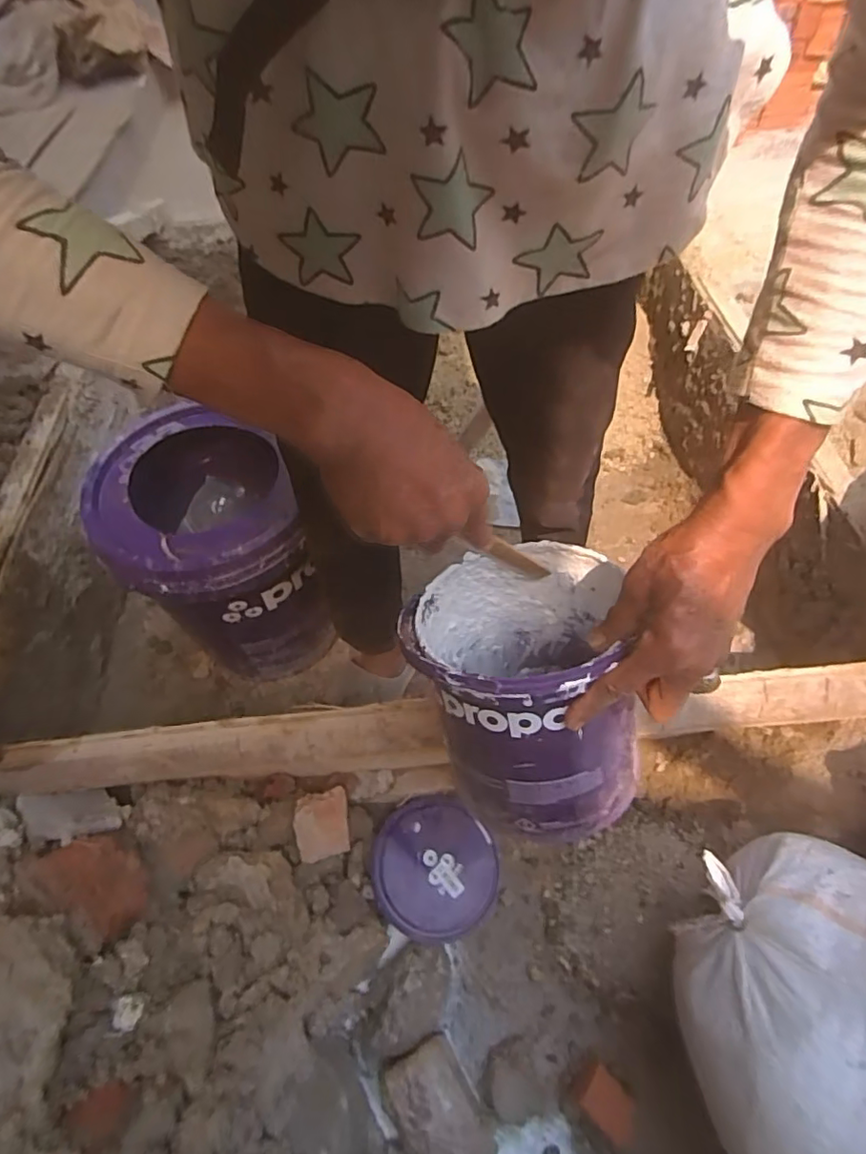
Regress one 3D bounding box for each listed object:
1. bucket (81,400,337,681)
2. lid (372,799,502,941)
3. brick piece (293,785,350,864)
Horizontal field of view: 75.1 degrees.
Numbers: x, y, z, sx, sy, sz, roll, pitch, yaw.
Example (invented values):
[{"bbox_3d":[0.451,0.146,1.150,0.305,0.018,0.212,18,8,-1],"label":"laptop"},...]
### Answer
[{"bbox_3d":[-0.306,-0.034,0.876,0.252,0.354,0.317,-22,58,-9],"label":"bucket"},{"bbox_3d":[0.003,0.399,0.777,0.172,0.025,0.168,6,55,-9],"label":"lid"},{"bbox_3d":[-0.145,0.316,0.721,0.068,0.051,0.081,-12,57,-3],"label":"brick piece"}]

